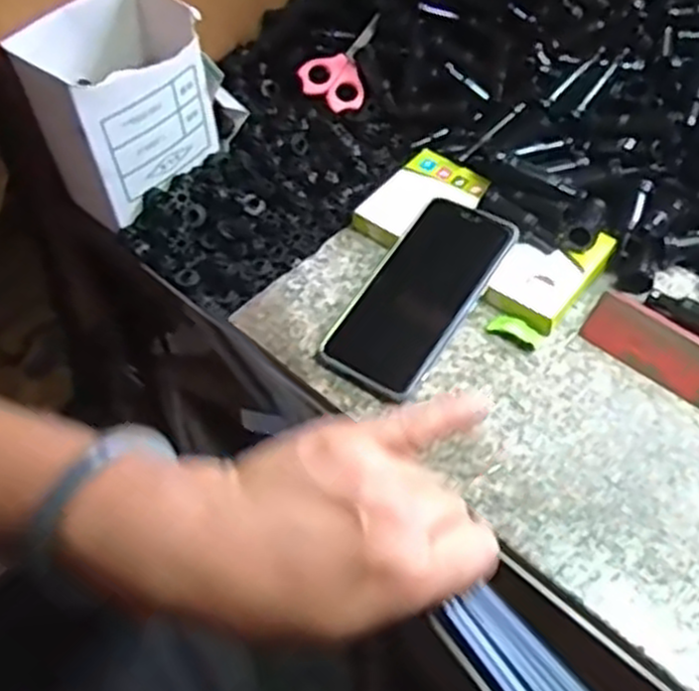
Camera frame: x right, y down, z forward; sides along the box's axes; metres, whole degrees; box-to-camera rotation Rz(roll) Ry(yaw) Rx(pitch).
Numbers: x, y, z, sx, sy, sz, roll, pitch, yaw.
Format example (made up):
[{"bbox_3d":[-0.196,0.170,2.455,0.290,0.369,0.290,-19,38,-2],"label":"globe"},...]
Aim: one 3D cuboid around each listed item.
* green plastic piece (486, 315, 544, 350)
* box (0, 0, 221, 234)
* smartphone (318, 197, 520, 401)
[{"bbox_3d":[0.117,-0.011,0.552,0.038,0.005,0.016,22,59,20],"label":"green plastic piece"},{"bbox_3d":[-0.169,-0.198,0.623,0.081,0.124,0.139,36,64,26],"label":"box"},{"bbox_3d":[0.050,-0.039,0.554,0.075,0.009,0.157,30,71,25],"label":"smartphone"}]

